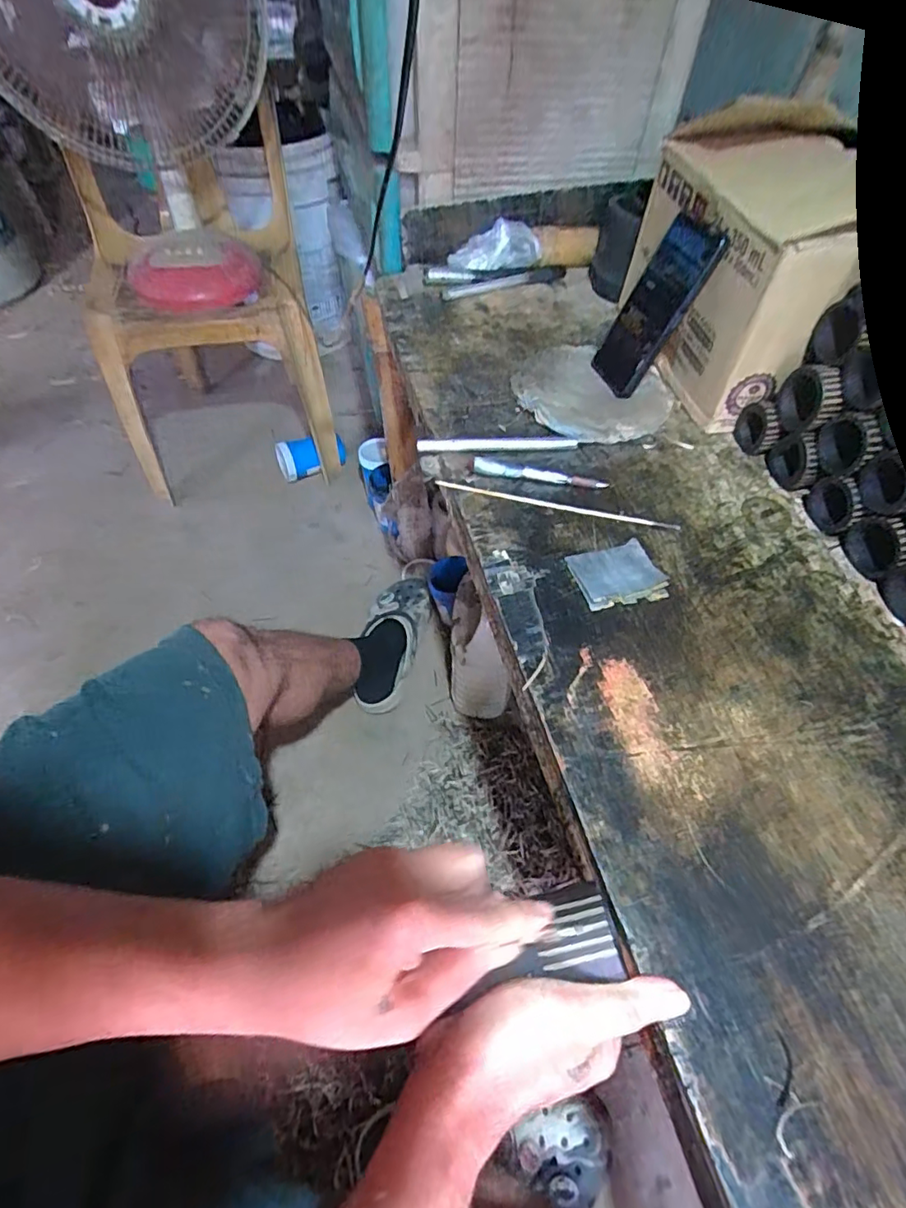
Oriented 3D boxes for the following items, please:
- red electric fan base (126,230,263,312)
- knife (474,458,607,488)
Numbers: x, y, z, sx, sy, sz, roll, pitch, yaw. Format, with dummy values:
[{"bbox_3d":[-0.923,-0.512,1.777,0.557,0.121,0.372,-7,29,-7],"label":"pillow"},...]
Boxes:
[{"bbox_3d":[-0.475,-0.614,1.017,0.232,0.083,0.260,-15,55,-14],"label":"red electric fan base"},{"bbox_3d":[0.083,-0.126,0.531,0.126,0.015,0.013,5,55,2],"label":"knife"}]

